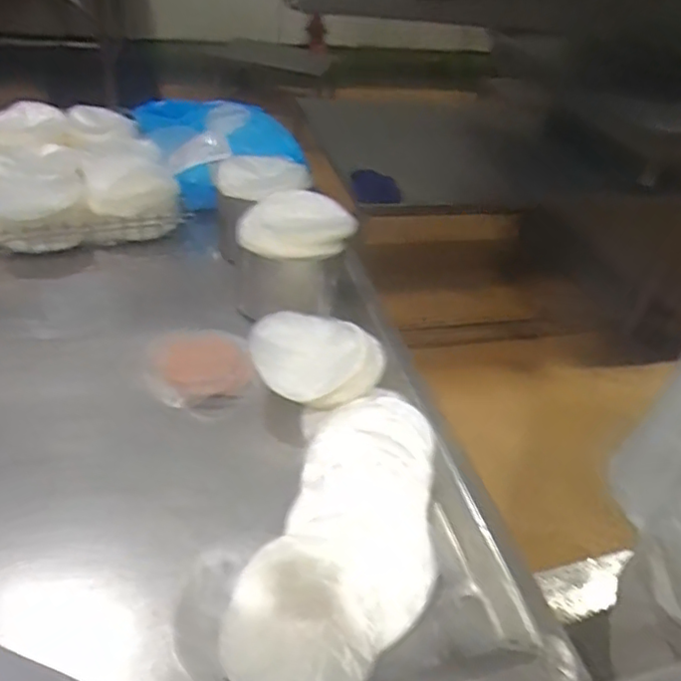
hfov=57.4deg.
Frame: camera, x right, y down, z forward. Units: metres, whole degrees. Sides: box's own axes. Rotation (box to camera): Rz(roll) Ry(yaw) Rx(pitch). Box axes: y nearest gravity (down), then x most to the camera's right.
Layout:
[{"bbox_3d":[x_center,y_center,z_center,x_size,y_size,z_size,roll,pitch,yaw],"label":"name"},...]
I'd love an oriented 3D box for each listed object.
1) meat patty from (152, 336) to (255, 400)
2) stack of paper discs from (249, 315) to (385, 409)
[{"bbox_3d":[-0.164,0.027,0.741,0.100,0.009,0.106,-10,43,-19],"label":"meat patty"},{"bbox_3d":[-0.024,0.020,0.718,0.157,0.060,0.118,-4,41,-14],"label":"stack of paper discs"}]

